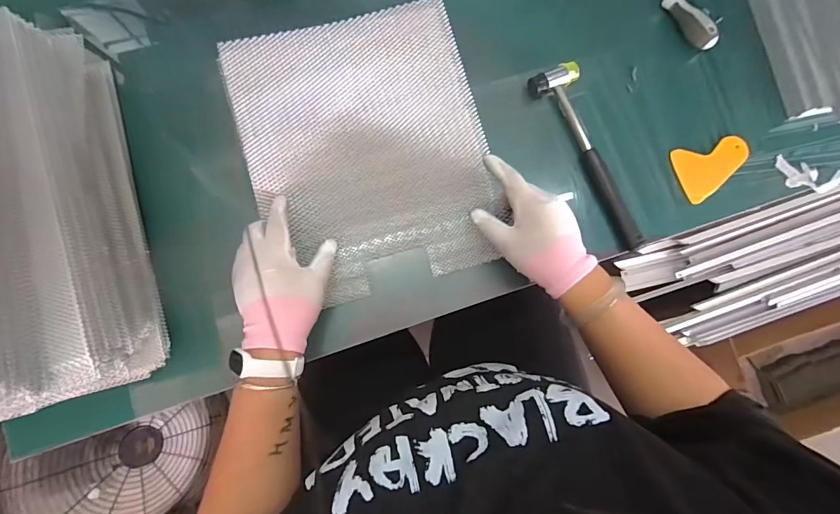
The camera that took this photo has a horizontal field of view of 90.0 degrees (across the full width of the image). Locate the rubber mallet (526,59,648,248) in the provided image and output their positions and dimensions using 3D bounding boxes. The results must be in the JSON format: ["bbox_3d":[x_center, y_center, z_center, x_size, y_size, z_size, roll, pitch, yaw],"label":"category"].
[{"bbox_3d":[0.212,-0.124,0.515,0.058,0.025,0.240,-26,84,-6],"label":"rubber mallet"}]

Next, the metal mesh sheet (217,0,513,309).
[{"bbox_3d":[-0.060,-0.127,0.497,0.266,0.038,0.323,-15,83,-5],"label":"metal mesh sheet"}]

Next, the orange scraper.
[{"bbox_3d":[0.372,-0.112,0.531,0.094,0.010,0.068,-15,89,-5],"label":"orange scraper"}]

